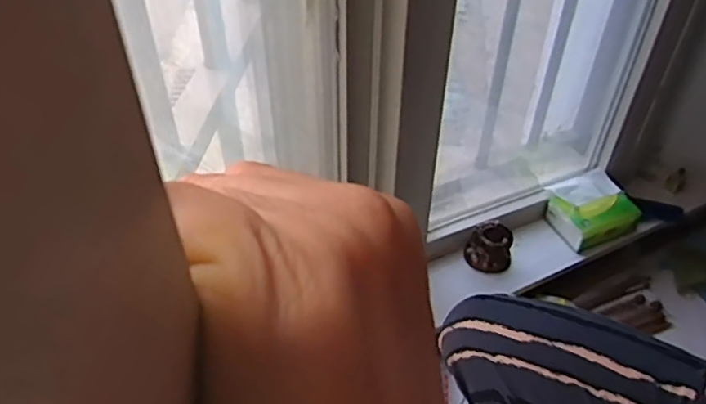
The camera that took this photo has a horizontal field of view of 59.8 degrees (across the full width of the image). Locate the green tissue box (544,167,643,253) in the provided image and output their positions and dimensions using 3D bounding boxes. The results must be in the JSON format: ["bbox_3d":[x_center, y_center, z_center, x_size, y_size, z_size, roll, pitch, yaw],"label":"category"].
[{"bbox_3d":[0.420,0.009,1.086,0.139,0.057,0.118,-18,46,-16],"label":"green tissue box"}]

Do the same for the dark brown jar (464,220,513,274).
[{"bbox_3d":[0.232,0.068,1.025,0.073,0.082,0.069,-1,44,1],"label":"dark brown jar"}]

